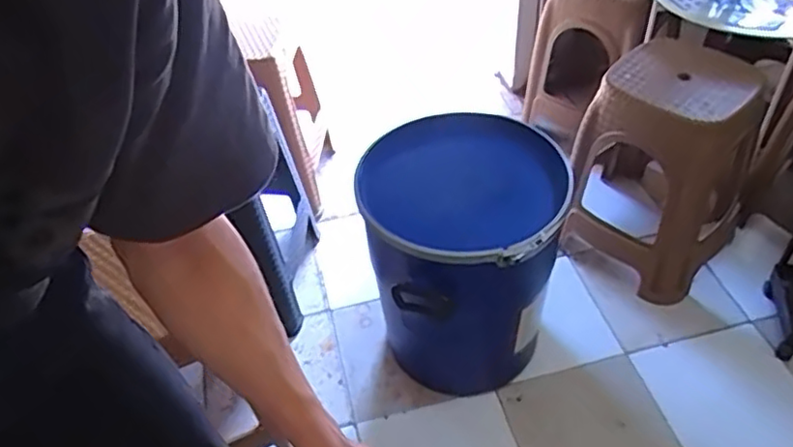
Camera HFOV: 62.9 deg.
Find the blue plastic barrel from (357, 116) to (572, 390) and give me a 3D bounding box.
[{"bbox_3d":[0.129,0.084,1.255,0.343,0.463,0.347,-12,45,-6],"label":"blue plastic barrel"}]

